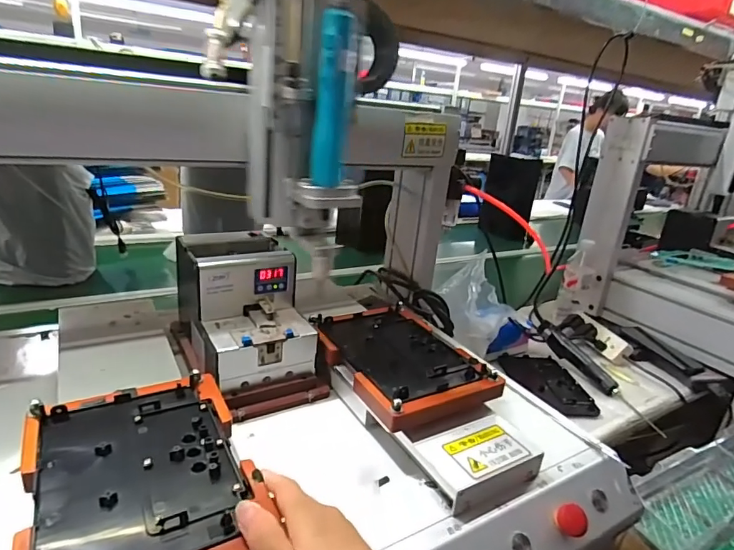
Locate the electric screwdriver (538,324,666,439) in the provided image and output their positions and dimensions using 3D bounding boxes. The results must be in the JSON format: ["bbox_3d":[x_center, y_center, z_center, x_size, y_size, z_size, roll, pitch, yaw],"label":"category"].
[{"bbox_3d":[0.460,0.199,0.940,0.036,0.030,0.302,-7,40,-32],"label":"electric screwdriver"}]

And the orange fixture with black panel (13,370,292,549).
[{"bbox_3d":[-0.177,0.163,0.367,0.155,0.039,0.207,-7,24,-31],"label":"orange fixture with black panel"}]

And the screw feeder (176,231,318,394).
[{"bbox_3d":[-0.158,0.032,0.600,0.131,0.139,0.184,-7,24,-31],"label":"screw feeder"}]

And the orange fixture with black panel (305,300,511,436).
[{"bbox_3d":[0.041,0.100,0.581,0.159,0.030,0.209,-7,24,-32],"label":"orange fixture with black panel"}]

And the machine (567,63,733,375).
[{"bbox_3d":[0.861,-0.110,1.029,0.512,0.597,0.540,-6,24,-30],"label":"machine"}]

